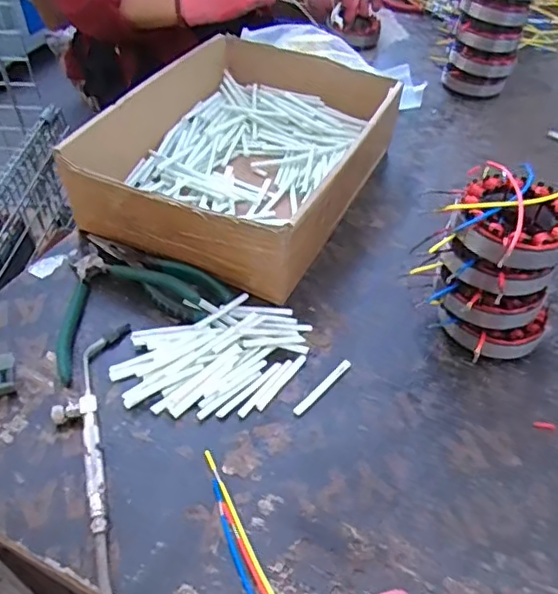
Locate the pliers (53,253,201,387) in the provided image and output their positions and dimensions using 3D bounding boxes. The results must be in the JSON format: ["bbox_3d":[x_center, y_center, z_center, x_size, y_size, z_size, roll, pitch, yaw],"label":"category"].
[{"bbox_3d":[-0.149,-0.003,0.490,0.123,0.035,0.121,-23,51,-23],"label":"pliers"}]

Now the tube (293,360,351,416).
[{"bbox_3d":[0.035,0.072,0.452,0.008,0.005,0.066,34,54,27],"label":"tube"}]

